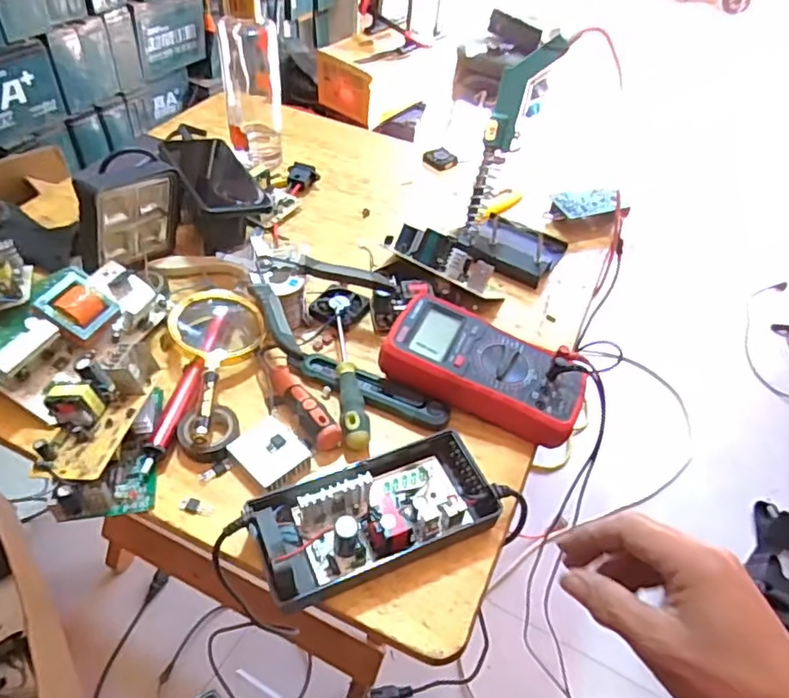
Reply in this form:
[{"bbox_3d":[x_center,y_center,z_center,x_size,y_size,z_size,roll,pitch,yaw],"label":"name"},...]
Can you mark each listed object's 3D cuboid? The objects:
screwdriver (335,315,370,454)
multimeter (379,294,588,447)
[{"bbox_3d":[-0.042,0.027,0.548,0.021,0.023,0.142,-4,47,-10],"label":"screwdriver"},{"bbox_3d":[0.083,0.020,0.556,0.185,0.046,0.094,24,49,17],"label":"multimeter"}]

